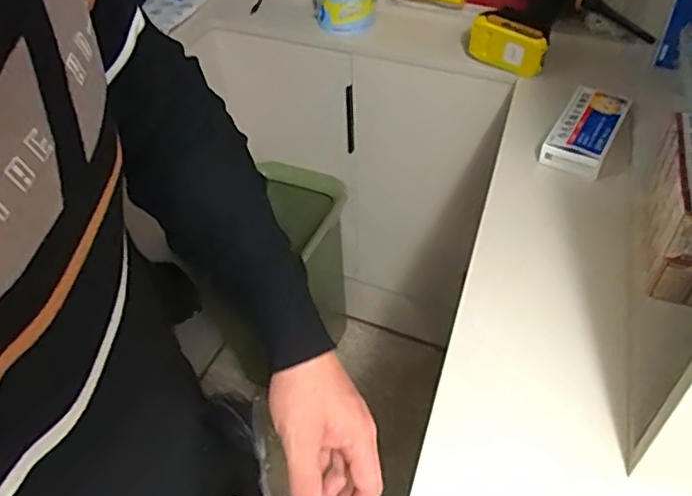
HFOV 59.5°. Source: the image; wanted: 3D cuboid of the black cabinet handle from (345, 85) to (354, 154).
[{"bbox_3d":[0.007,-0.240,1.140,0.015,0.146,0.012,-4,45,0],"label":"black cabinet handle"}]

